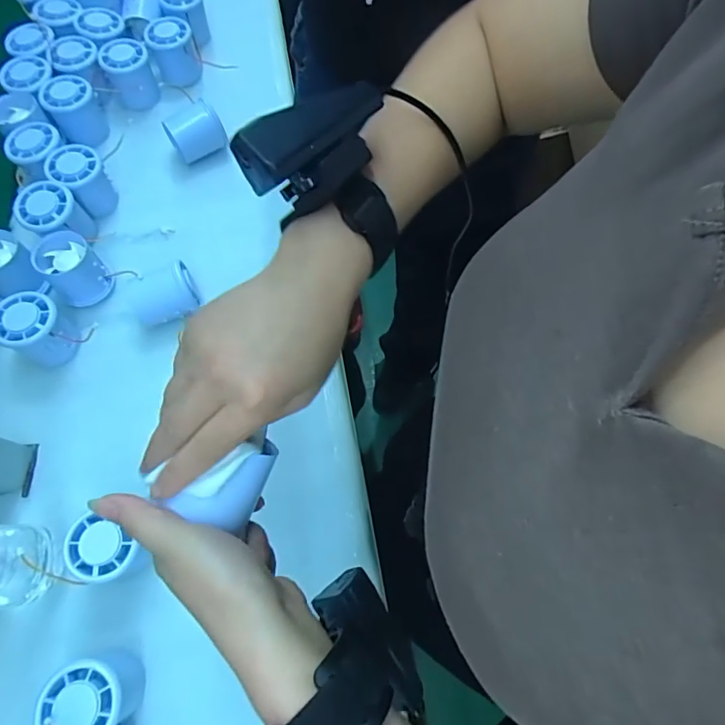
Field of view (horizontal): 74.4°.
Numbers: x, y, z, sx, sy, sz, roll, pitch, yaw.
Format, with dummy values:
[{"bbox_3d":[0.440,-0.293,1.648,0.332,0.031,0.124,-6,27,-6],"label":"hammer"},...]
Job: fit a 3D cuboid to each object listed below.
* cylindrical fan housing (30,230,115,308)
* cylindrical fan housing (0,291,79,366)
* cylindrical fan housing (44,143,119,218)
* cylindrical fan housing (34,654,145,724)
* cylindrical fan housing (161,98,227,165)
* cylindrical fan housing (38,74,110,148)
[{"bbox_3d":[-0.295,-0.095,0.487,0.053,0.049,0.061,-38,74,-15],"label":"cylindrical fan housing"},{"bbox_3d":[-0.308,-0.030,0.456,0.053,0.054,0.053,1,68,-2],"label":"cylindrical fan housing"},{"bbox_3d":[-0.303,-0.196,0.523,0.053,0.055,0.051,1,68,-2],"label":"cylindrical fan housing"},{"bbox_3d":[-0.195,0.247,0.351,0.057,0.057,0.054,1,68,-2],"label":"cylindrical fan housing"},{"bbox_3d":[-0.195,-0.267,0.555,0.058,0.055,0.046,-33,73,-14],"label":"cylindrical fan housing"},{"bbox_3d":[-0.337,-0.292,0.569,0.056,0.068,0.057,-28,71,-12],"label":"cylindrical fan housing"}]

